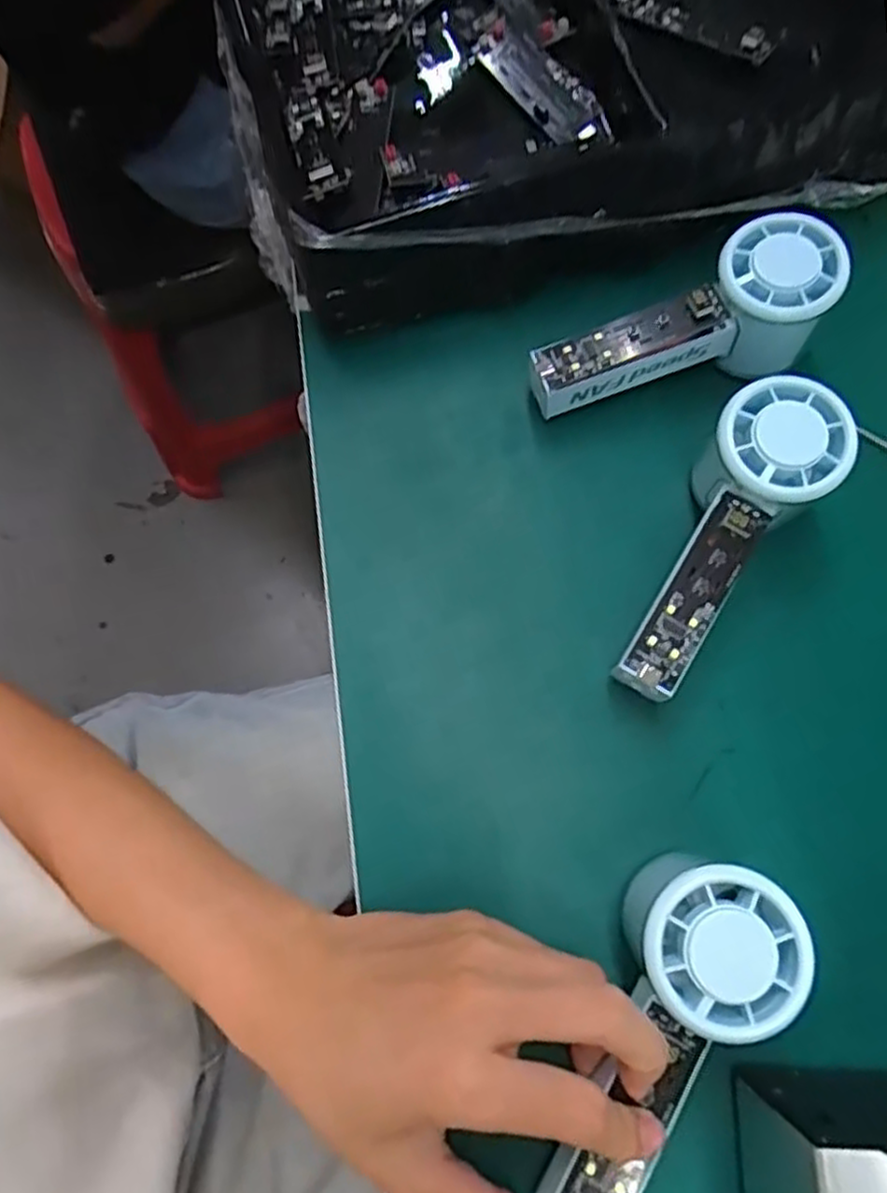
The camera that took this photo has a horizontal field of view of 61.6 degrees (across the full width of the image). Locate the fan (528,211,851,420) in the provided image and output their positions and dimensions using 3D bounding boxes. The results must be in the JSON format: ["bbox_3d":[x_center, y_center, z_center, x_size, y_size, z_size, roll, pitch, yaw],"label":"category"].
[{"bbox_3d":[0.116,-0.131,0.371,0.151,0.061,0.053,-20,73,-6],"label":"fan"}]

